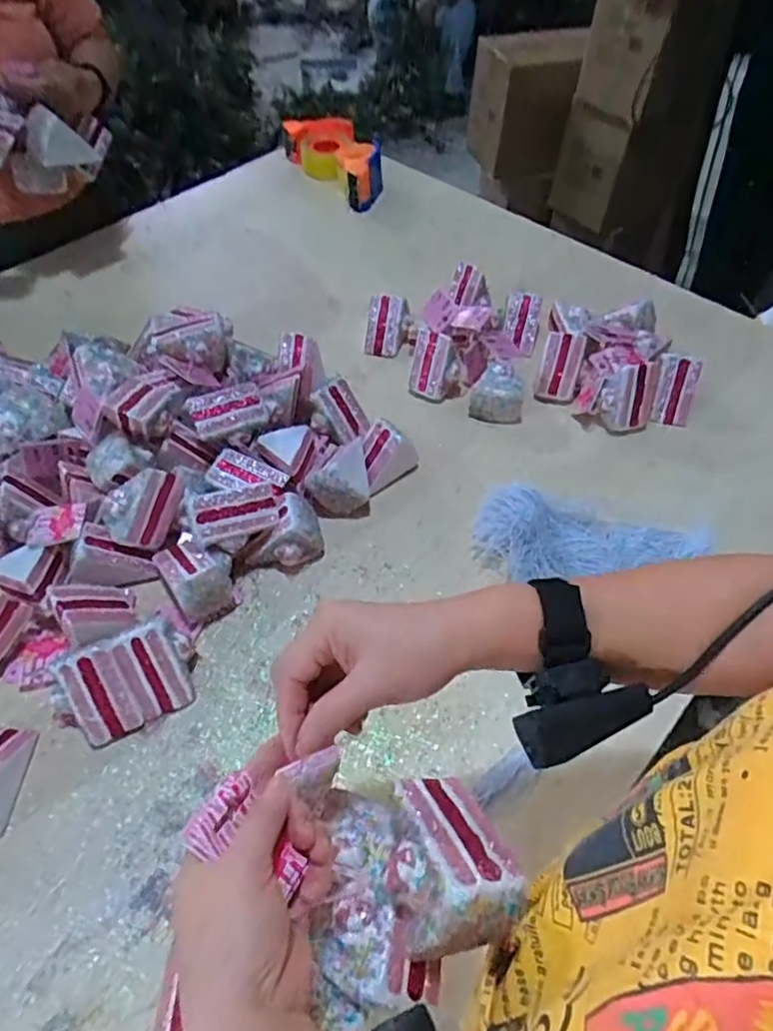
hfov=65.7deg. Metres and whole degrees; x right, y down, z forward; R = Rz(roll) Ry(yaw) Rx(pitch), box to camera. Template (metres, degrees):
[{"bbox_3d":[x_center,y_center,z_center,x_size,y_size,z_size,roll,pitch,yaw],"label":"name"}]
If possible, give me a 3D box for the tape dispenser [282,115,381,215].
[{"bbox_3d":[-0.105,-0.703,1.160,0.107,0.135,0.220,-29,60,-19],"label":"tape dispenser"}]

